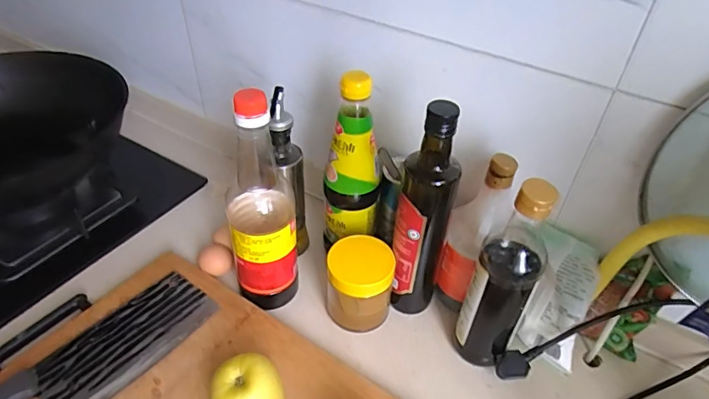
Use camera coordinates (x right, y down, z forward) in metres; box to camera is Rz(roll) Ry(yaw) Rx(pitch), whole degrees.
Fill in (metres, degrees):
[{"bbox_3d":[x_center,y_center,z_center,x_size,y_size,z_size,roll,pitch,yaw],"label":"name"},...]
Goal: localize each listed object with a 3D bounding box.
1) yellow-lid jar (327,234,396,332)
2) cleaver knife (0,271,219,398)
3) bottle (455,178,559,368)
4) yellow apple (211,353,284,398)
[{"bbox_3d":[0.006,0.102,0.582,0.076,0.094,0.071,2,40,-1],"label":"yellow-lid jar"},{"bbox_3d":[-0.287,0.182,0.510,0.094,0.015,0.288,28,46,27],"label":"cleaver knife"},{"bbox_3d":[0.159,0.079,0.503,0.072,0.243,0.063,20,43,20],"label":"bottle"},{"bbox_3d":[-0.105,0.191,0.468,0.065,0.063,0.063,-13,43,-18],"label":"yellow apple"}]

